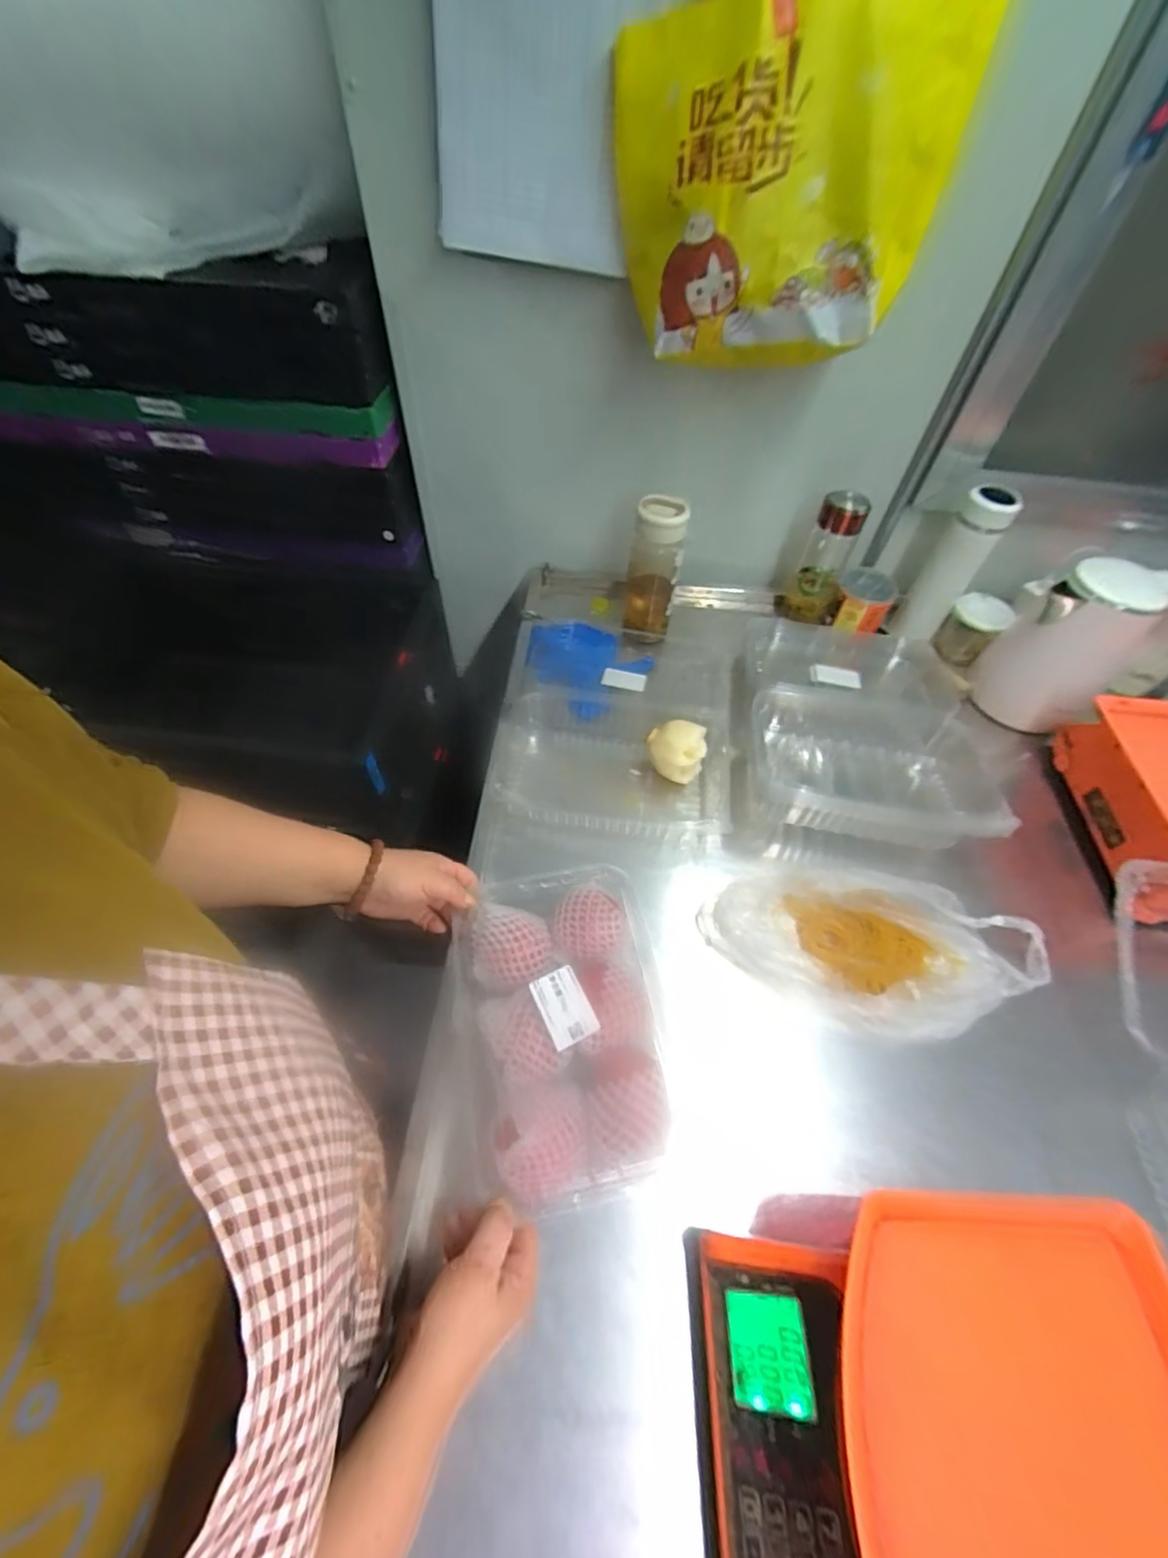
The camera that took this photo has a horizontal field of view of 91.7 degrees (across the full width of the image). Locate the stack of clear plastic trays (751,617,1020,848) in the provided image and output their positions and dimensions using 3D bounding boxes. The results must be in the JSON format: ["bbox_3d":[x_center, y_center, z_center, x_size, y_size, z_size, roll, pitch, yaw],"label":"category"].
[{"bbox_3d":[0.369,-0.067,0.751,0.288,0.112,0.362,11,52,6],"label":"stack of clear plastic trays"}]

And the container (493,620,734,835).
[{"bbox_3d":[0.044,-0.084,0.763,0.318,0.085,0.366,8,52,4],"label":"container"}]

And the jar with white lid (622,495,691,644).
[{"bbox_3d":[0.098,-0.301,0.813,0.071,0.190,0.071,1,52,-2],"label":"jar with white lid"}]

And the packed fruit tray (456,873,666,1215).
[{"bbox_3d":[-0.019,0.219,0.510,0.173,0.090,0.260,-9,53,-9],"label":"packed fruit tray"}]

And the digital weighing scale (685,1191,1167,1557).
[{"bbox_3d":[0.225,0.419,0.332,0.282,0.156,0.285,2,52,-1],"label":"digital weighing scale"}]

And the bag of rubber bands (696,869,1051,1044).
[{"bbox_3d":[0.292,0.176,0.580,0.338,0.045,0.159,9,52,5],"label":"bag of rubber bands"}]

